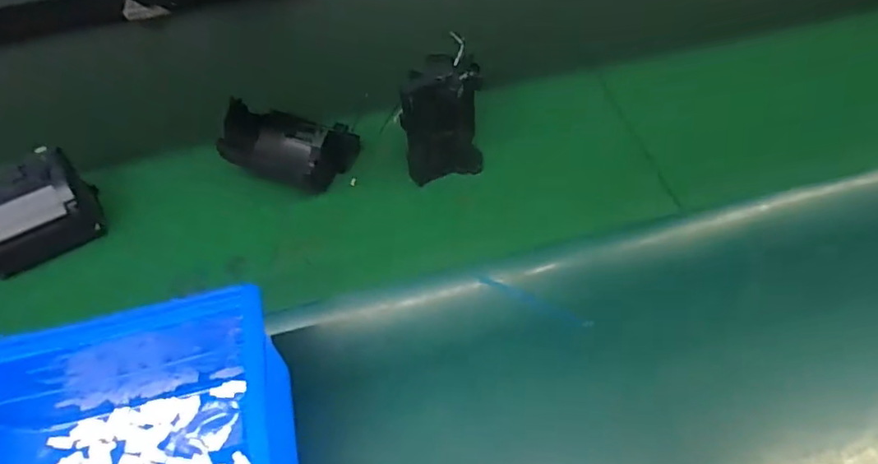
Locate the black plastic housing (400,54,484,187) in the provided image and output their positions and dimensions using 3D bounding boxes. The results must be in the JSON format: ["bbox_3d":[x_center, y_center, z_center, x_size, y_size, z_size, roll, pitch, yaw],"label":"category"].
[{"bbox_3d":[0.002,-0.067,0.321,0.044,0.072,0.036,-6,58,0],"label":"black plastic housing"}]

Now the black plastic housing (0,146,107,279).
[{"bbox_3d":[-0.235,-0.011,0.310,0.069,0.043,0.039,-30,61,-15],"label":"black plastic housing"}]

